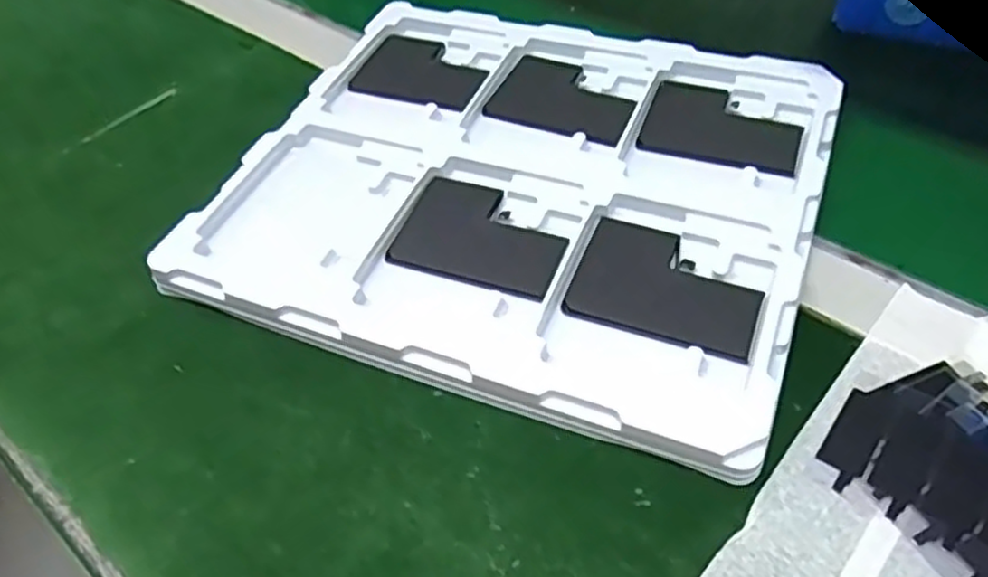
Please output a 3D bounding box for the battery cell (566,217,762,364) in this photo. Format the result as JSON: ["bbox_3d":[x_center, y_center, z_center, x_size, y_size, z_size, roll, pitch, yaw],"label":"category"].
[{"bbox_3d":[0.087,-0.001,0.362,0.089,0.004,0.064,16,53,18],"label":"battery cell"}]

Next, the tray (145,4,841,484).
[{"bbox_3d":[0.013,-0.062,0.419,0.312,0.016,0.272,15,55,18],"label":"tray"}]

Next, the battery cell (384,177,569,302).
[{"bbox_3d":[-0.005,-0.029,0.394,0.090,0.009,0.062,15,53,17],"label":"battery cell"}]

